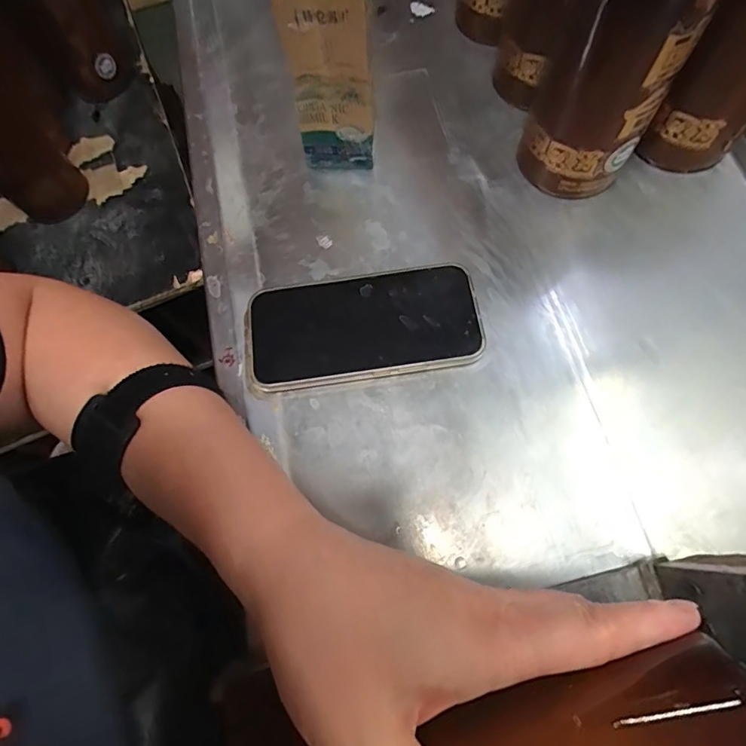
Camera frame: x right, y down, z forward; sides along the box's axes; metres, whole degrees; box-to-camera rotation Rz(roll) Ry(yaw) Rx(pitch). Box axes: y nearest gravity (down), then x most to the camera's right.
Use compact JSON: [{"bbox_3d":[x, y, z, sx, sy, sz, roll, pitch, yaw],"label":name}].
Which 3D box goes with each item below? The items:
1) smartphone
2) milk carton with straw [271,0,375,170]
[{"bbox_3d":[-0.008,-0.033,0.326,0.158,0.017,0.076,-8,69,0],"label":"smartphone"},{"bbox_3d":[-0.028,-0.204,0.327,0.054,0.132,0.033,0,70,3],"label":"milk carton with straw"}]

